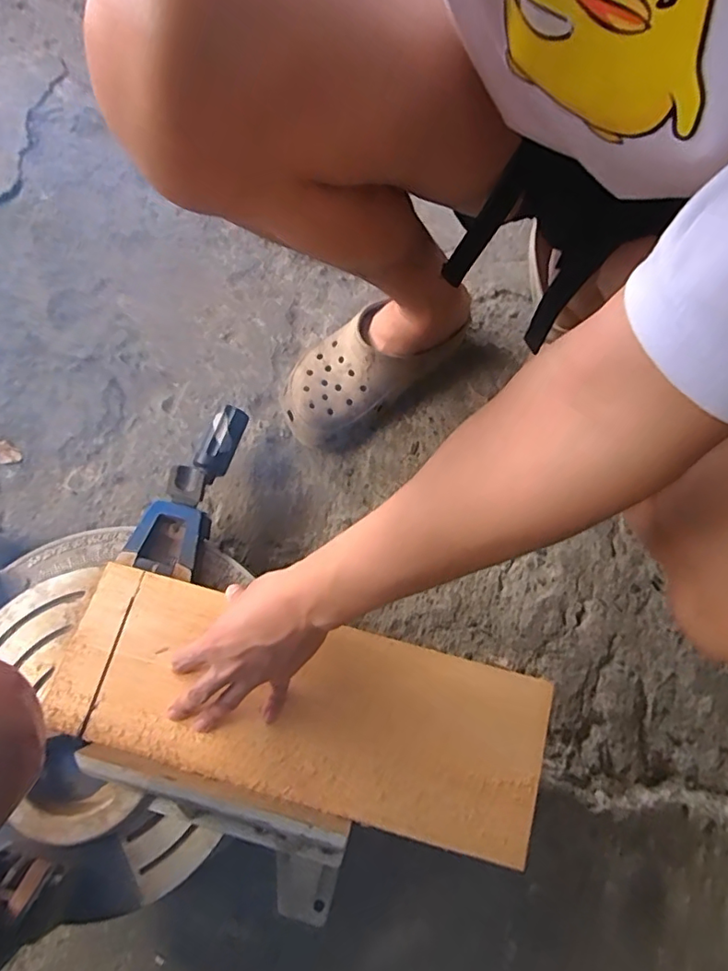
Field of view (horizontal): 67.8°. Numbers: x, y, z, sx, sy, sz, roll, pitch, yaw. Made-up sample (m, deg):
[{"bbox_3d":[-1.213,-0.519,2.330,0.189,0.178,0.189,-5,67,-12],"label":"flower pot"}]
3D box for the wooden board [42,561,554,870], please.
[{"bbox_3d":[-0.058,0.190,0.467,0.414,0.009,0.144,14,76,4],"label":"wooden board"}]

